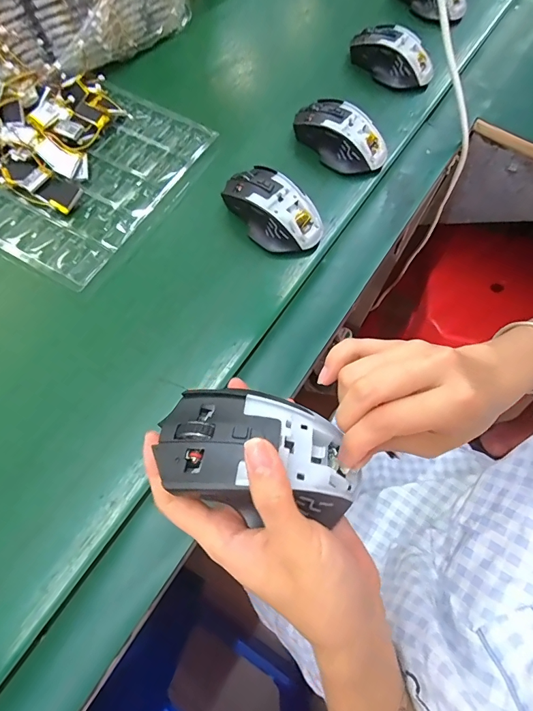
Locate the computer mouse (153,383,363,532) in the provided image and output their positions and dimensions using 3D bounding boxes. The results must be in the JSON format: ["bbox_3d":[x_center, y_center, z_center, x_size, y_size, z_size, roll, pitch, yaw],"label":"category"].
[{"bbox_3d":[-0.002,0.051,0.209,0.106,0.037,0.060,16,70,7],"label":"computer mouse"}]

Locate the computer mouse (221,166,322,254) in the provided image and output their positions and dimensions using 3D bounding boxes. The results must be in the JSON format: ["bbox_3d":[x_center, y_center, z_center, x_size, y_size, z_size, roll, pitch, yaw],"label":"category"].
[{"bbox_3d":[0.006,-0.153,0.404,0.112,0.035,0.068,39,74,15],"label":"computer mouse"}]

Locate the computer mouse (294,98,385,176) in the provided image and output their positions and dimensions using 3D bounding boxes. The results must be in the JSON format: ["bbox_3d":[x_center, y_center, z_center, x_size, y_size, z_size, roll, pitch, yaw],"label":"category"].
[{"bbox_3d":[0.083,-0.255,0.447,0.107,0.035,0.058,42,75,16],"label":"computer mouse"}]

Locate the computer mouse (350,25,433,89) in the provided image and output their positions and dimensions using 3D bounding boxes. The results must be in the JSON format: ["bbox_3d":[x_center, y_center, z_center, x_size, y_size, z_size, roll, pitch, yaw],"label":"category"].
[{"bbox_3d":[0.161,-0.385,0.507,0.113,0.048,0.054,32,72,13],"label":"computer mouse"}]

